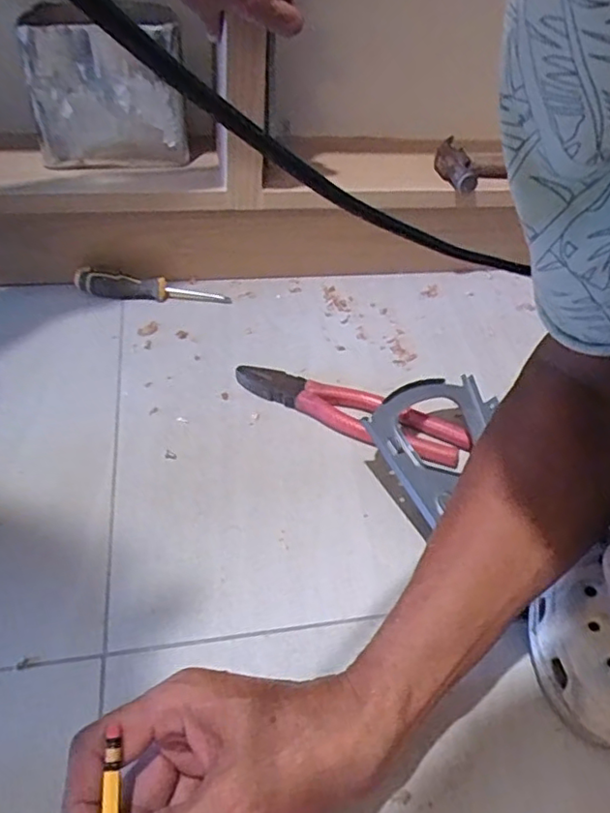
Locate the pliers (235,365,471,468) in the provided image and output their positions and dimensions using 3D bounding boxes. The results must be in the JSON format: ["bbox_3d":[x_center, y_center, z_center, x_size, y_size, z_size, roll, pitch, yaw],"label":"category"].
[{"bbox_3d":[0.039,0.002,0.579,0.222,0.019,0.050,17,43,15],"label":"pliers"}]

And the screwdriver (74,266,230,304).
[{"bbox_3d":[-0.175,-0.138,0.707,0.169,0.033,0.028,0,41,-5],"label":"screwdriver"}]

